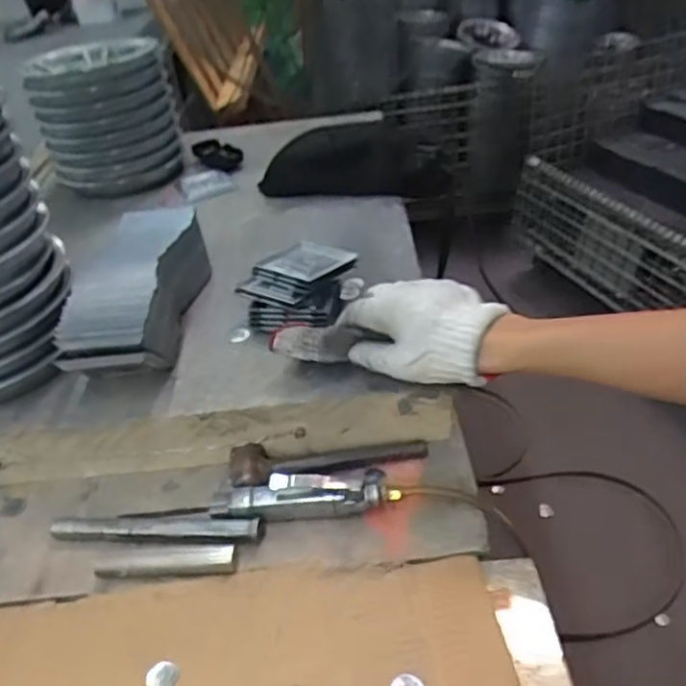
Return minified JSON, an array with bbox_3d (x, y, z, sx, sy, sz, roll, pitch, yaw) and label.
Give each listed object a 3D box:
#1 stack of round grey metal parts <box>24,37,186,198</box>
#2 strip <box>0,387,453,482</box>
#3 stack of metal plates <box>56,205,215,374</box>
[{"bbox_3d":[-0.431,-0.415,1.221,0.223,0.215,0.192,-15,39,-11],"label":"stack of round grey metal parts"},{"bbox_3d":[-0.199,0.099,0.655,0.604,0.064,0.034,-6,38,0],"label":"strip"},{"bbox_3d":[-0.229,-0.056,0.745,0.112,0.094,0.265,-3,38,4],"label":"stack of metal plates"}]

